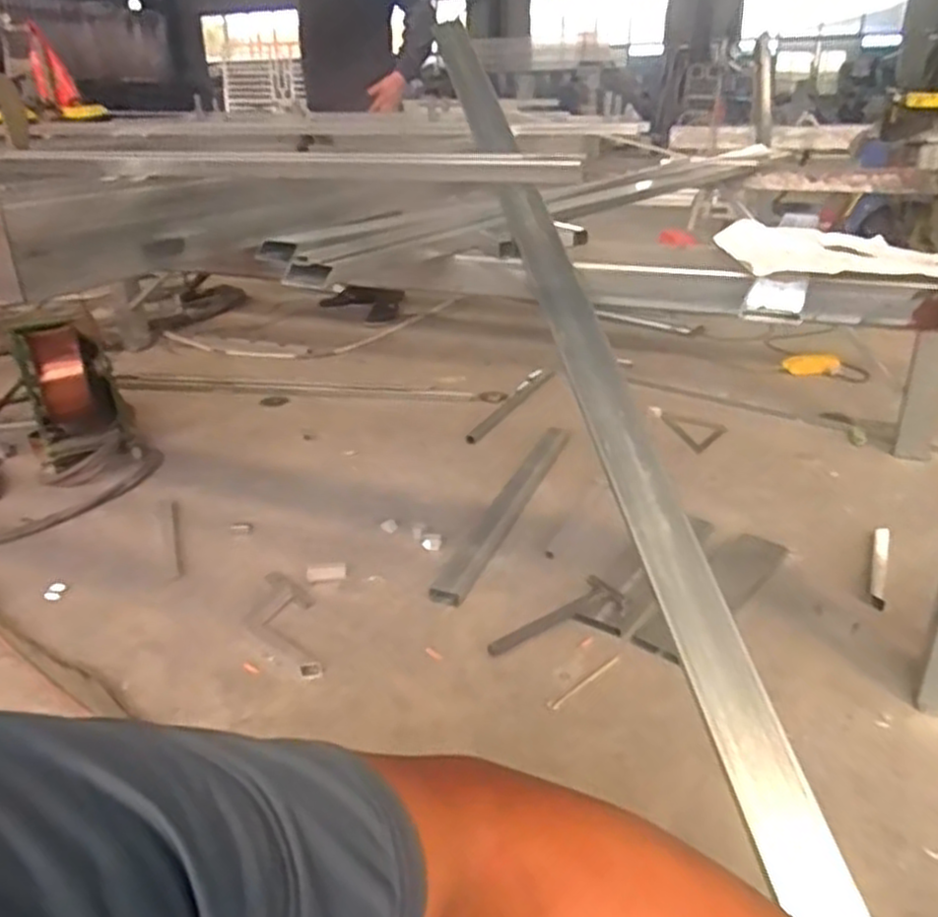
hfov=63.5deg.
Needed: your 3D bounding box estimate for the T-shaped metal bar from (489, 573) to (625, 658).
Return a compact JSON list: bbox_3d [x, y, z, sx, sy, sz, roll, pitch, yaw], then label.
[{"bbox_3d":[0.164,0.283,1.310,0.273,0.031,0.100,-21,32,-37],"label":"T-shaped metal bar"}]

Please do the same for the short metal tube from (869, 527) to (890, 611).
[{"bbox_3d":[0.810,0.211,1.495,0.028,0.017,0.338,12,28,26],"label":"short metal tube"}]

